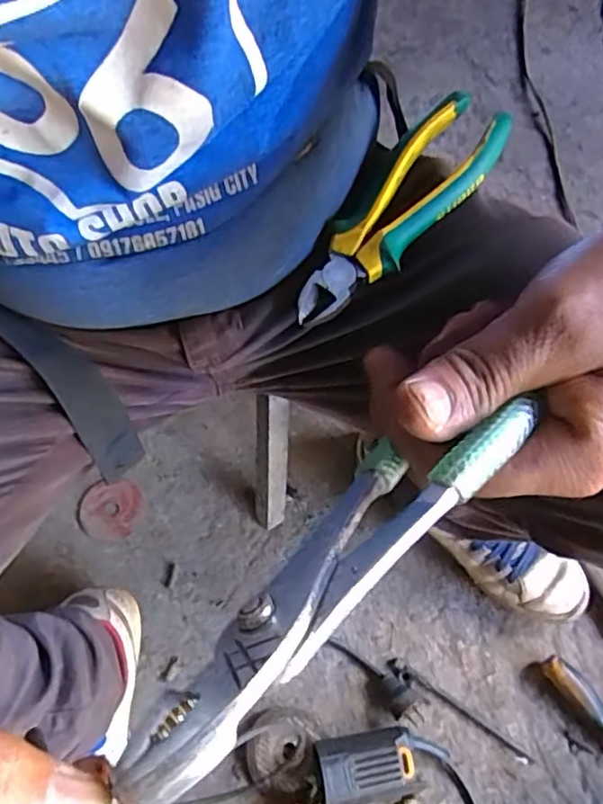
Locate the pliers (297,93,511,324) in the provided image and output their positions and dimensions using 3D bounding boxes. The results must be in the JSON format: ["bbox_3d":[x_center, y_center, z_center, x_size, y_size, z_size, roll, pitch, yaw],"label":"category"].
[{"bbox_3d":[0.058,-0.112,0.374,0.053,0.026,0.166,34,71,15],"label":"pliers"}]

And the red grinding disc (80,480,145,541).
[{"bbox_3d":[-0.219,0.125,0.729,0.069,0.004,0.068,-1,69,1],"label":"red grinding disc"}]

